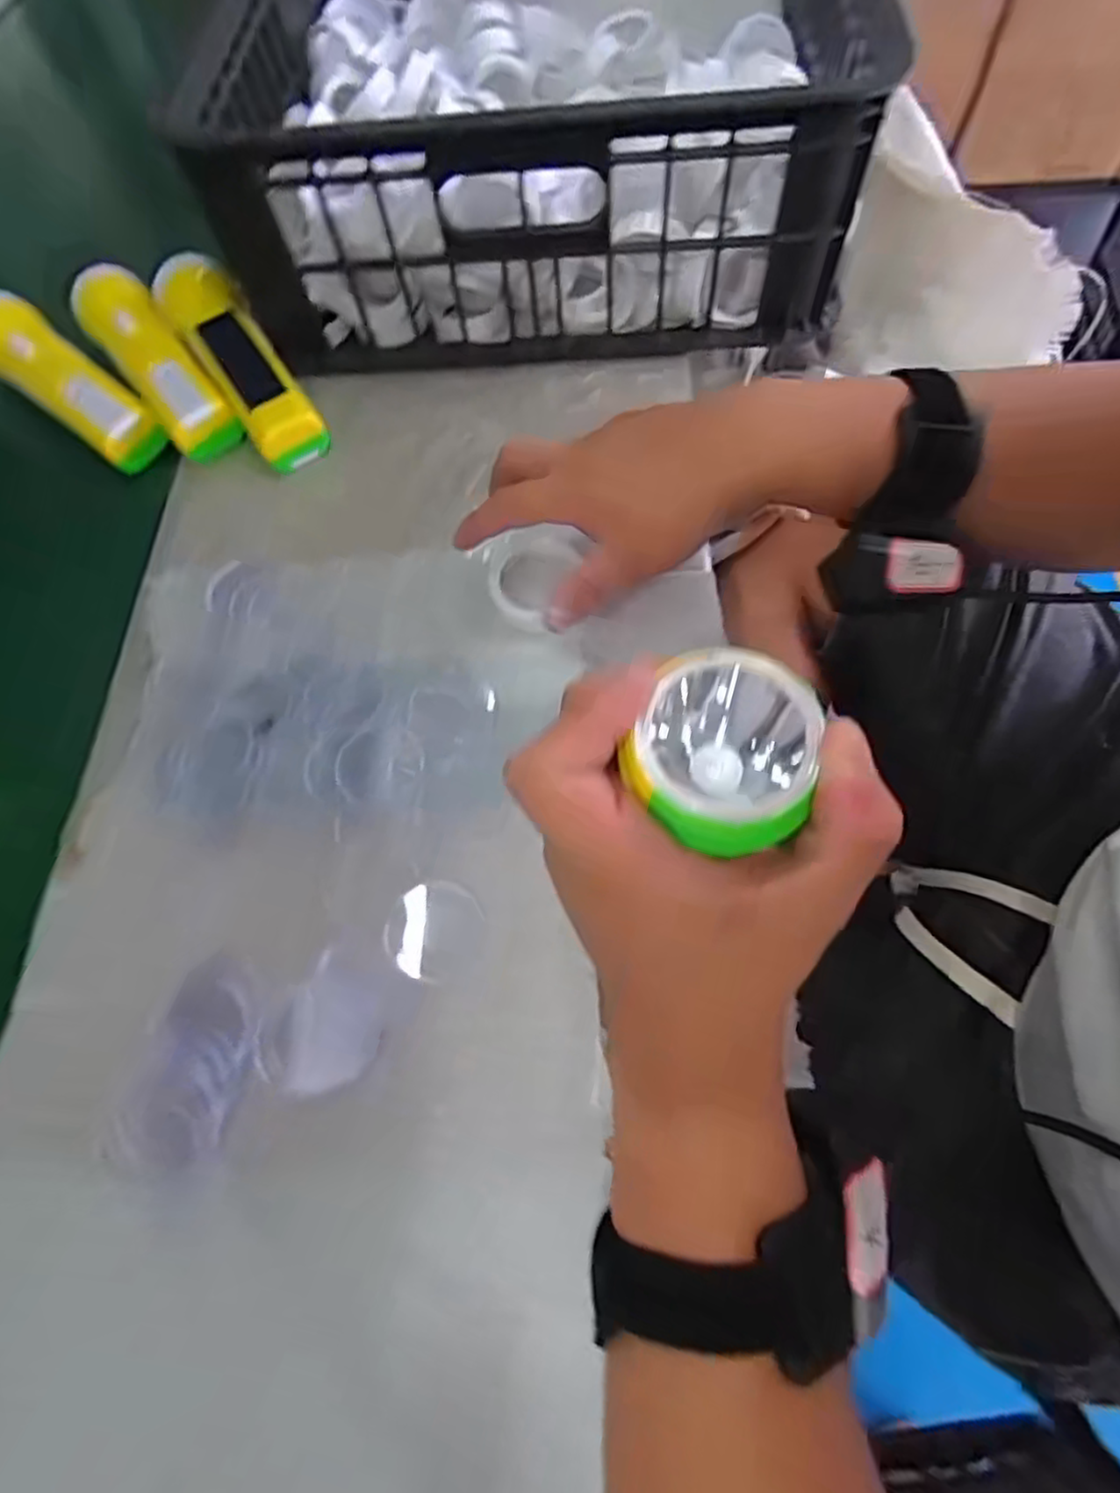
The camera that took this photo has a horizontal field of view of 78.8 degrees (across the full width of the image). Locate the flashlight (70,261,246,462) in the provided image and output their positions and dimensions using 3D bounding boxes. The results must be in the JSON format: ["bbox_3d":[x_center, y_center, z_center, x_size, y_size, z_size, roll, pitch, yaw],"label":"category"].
[{"bbox_3d":[-0.266,-0.255,0.450,0.047,0.039,0.167,-36,69,-15],"label":"flashlight"}]

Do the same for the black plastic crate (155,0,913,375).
[{"bbox_3d":[-0.023,-0.570,0.536,0.416,0.154,0.653,3,65,2],"label":"black plastic crate"}]

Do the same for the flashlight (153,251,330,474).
[{"bbox_3d":[-0.208,-0.252,0.443,0.045,0.048,0.168,-31,68,-13],"label":"flashlight"}]

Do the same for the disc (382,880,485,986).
[{"bbox_3d":[-0.056,0.083,0.309,0.042,0.006,0.042,0,65,1],"label":"disc"}]

